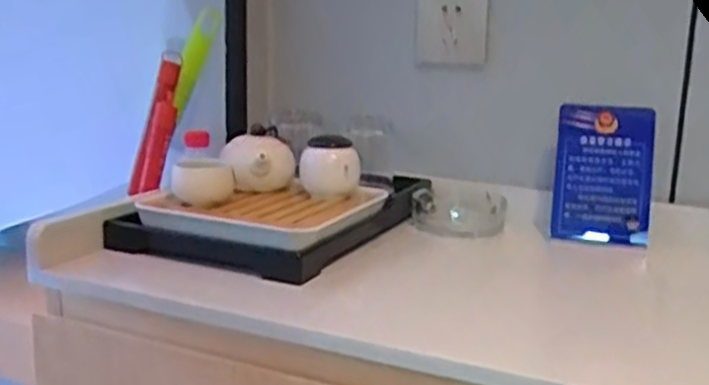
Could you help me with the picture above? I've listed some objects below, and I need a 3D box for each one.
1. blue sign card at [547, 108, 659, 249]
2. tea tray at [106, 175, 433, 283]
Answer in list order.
[{"bbox_3d":[0.266,-0.018,0.810,0.103,0.146,0.009,5,-2,3],"label":"blue sign card"},{"bbox_3d":[-0.067,0.019,0.819,0.213,0.042,0.336,8,14,27],"label":"tea tray"}]

